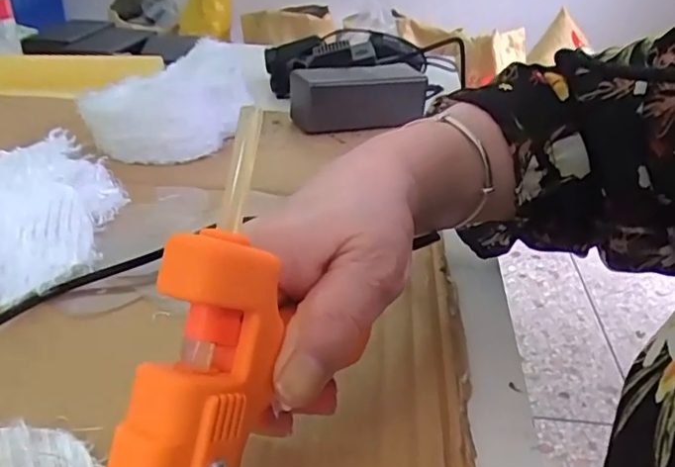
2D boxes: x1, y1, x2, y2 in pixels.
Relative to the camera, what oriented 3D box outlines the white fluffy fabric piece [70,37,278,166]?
[{"bbox_3d":[-0.146,-0.122,0.525,0.109,0.072,0.145,17,30,21],"label":"white fluffy fabric piece"}]

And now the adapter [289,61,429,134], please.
[{"bbox_3d":[0.020,-0.137,0.583,0.127,0.049,0.061,-9,32,-26],"label":"adapter"}]

